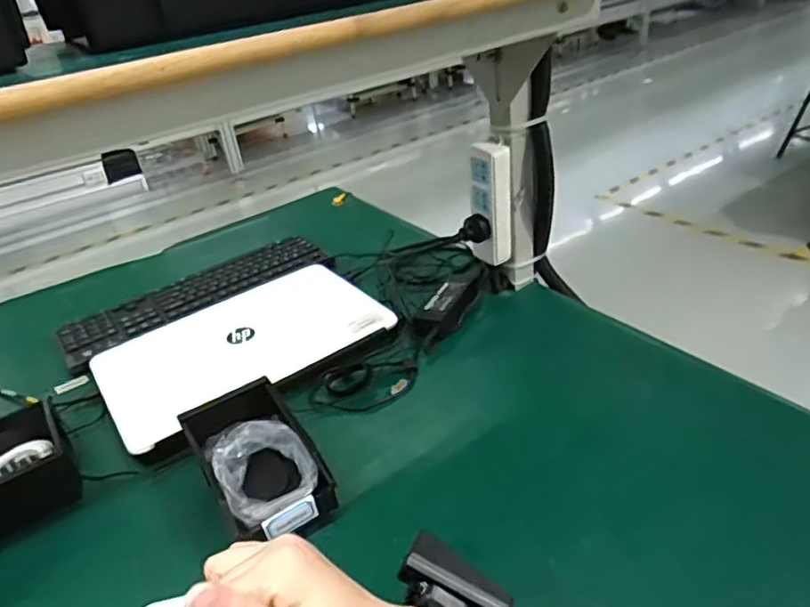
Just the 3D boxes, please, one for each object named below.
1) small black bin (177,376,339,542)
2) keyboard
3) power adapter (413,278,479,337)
[{"bbox_3d":[-0.159,0.159,0.628,0.103,0.061,0.187,-25,36,-25],"label":"small black bin"},{"bbox_3d":[-0.341,-0.023,0.999,0.432,0.025,0.144,-26,36,-26],"label":"keyboard"},{"bbox_3d":[0.060,0.002,0.860,0.057,0.036,0.146,8,35,24],"label":"power adapter"}]

